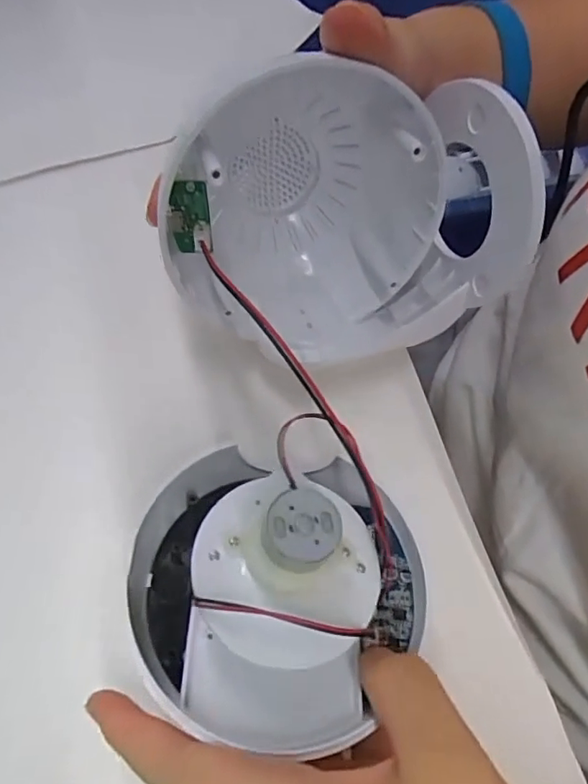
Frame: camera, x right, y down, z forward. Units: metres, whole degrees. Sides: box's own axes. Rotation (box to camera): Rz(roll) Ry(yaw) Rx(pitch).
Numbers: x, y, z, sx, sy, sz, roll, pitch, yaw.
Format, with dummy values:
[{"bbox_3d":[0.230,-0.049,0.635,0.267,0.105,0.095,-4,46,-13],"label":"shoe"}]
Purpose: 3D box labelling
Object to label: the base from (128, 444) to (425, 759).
[{"bbox_3d":[-0.007,0.067,0.187,0.105,0.059,0.090,15,68,4],"label":"base"}]

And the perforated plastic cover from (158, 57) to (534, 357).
[{"bbox_3d":[0.014,-0.074,0.219,0.127,0.084,0.108,-20,70,-10],"label":"perforated plastic cover"}]

